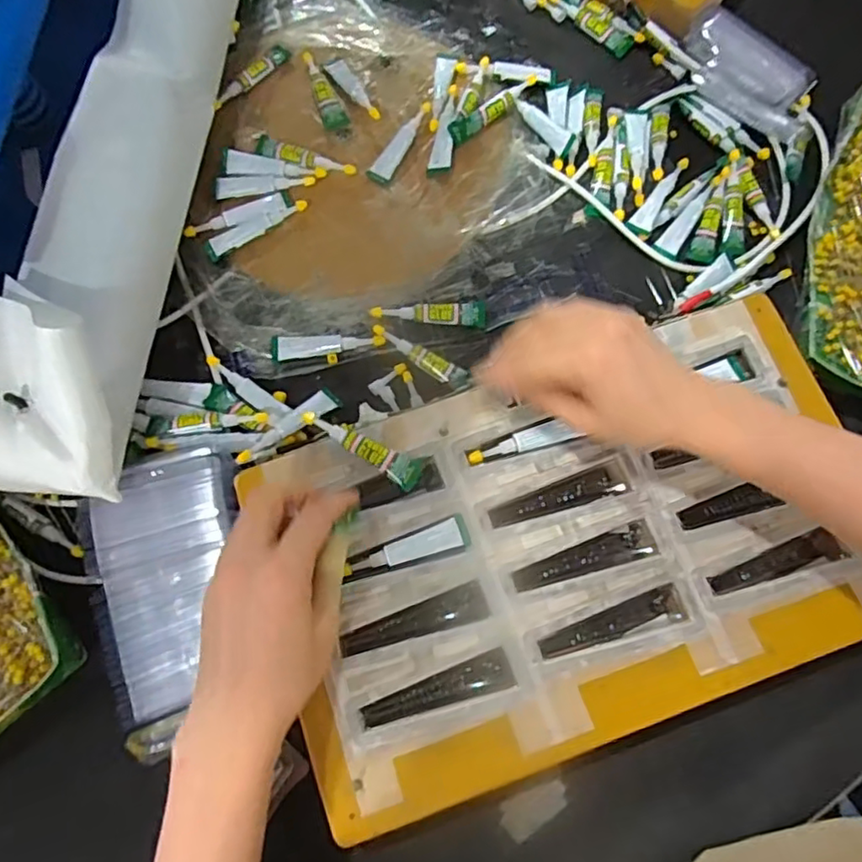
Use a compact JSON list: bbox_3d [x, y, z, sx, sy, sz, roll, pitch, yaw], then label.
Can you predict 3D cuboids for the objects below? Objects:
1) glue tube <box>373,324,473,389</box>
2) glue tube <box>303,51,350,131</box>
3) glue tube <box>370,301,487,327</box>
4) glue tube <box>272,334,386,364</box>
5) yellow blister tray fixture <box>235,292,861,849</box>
[{"bbox_3d":[-0.006,-0.053,0.450,0.078,0.011,0.017,34,78,8],"label":"glue tube"},{"bbox_3d":[-0.088,-0.278,0.504,0.020,0.009,0.088,-20,76,-5],"label":"glue tube"},{"bbox_3d":[-0.001,-0.084,0.459,0.083,0.011,0.017,-4,75,-1],"label":"glue tube"},{"bbox_3d":[-0.075,-0.064,0.458,0.081,0.007,0.019,-6,74,-1],"label":"glue tube"},{"bbox_3d":[0.088,0.072,0.399,0.366,0.040,0.222,-19,76,-5],"label":"yellow blister tray fixture"}]

